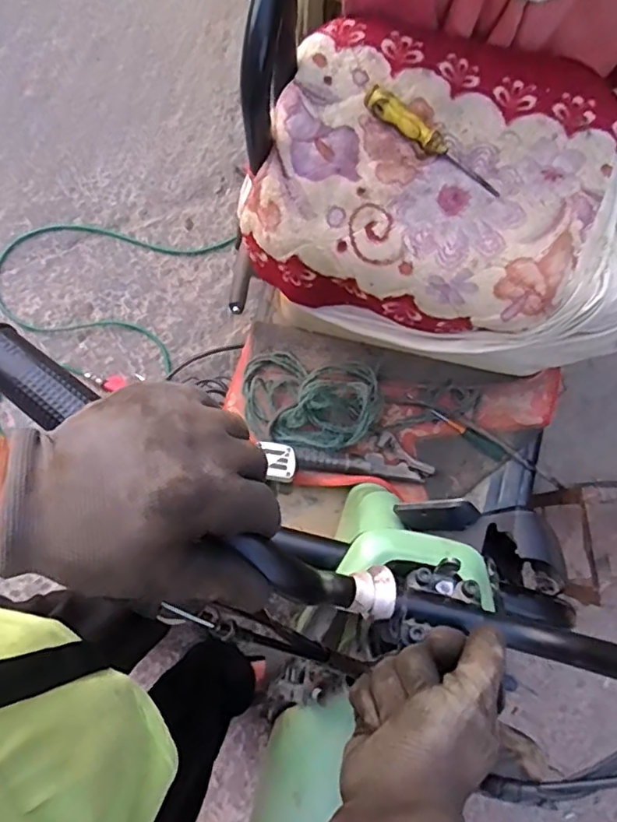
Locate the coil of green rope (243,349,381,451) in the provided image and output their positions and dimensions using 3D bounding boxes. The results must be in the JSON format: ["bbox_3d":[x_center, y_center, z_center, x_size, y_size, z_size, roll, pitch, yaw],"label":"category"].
[{"bbox_3d":[0.001,-0.022,1.065,0.248,0.077,0.171,12,81,1],"label":"coil of green rope"}]

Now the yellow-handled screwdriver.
[{"bbox_3d":[0.157,-0.337,0.733,0.201,0.021,0.026,35,80,-7],"label":"yellow-handled screwdriver"}]

